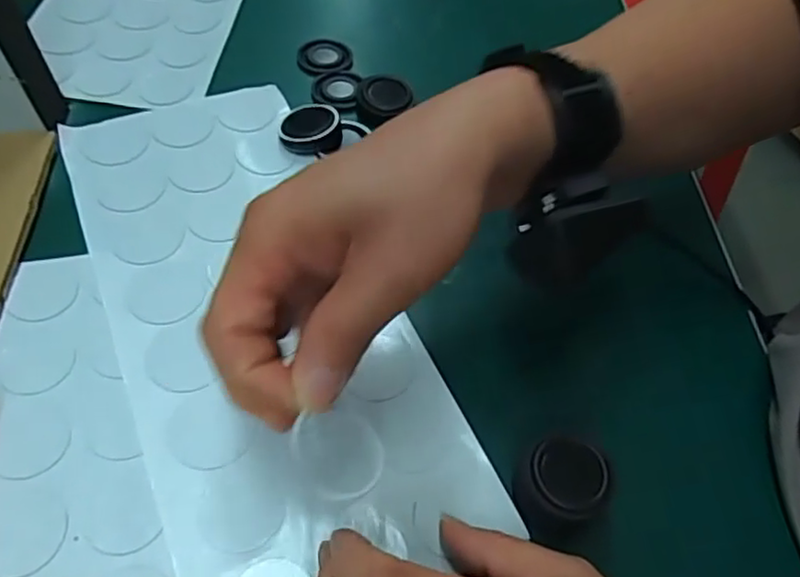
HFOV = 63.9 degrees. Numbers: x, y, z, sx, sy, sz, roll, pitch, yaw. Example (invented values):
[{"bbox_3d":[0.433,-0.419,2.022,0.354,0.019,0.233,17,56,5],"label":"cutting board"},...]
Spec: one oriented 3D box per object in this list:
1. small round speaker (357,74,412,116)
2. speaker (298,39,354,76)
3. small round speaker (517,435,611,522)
[{"bbox_3d":[-0.010,-0.129,0.431,0.034,0.012,0.034,1,54,-1],"label":"small round speaker"},{"bbox_3d":[-0.055,-0.167,0.461,0.037,0.006,0.039,1,54,-1],"label":"speaker"},{"bbox_3d":[0.069,0.085,0.280,0.035,0.023,0.036,33,60,20],"label":"small round speaker"}]

